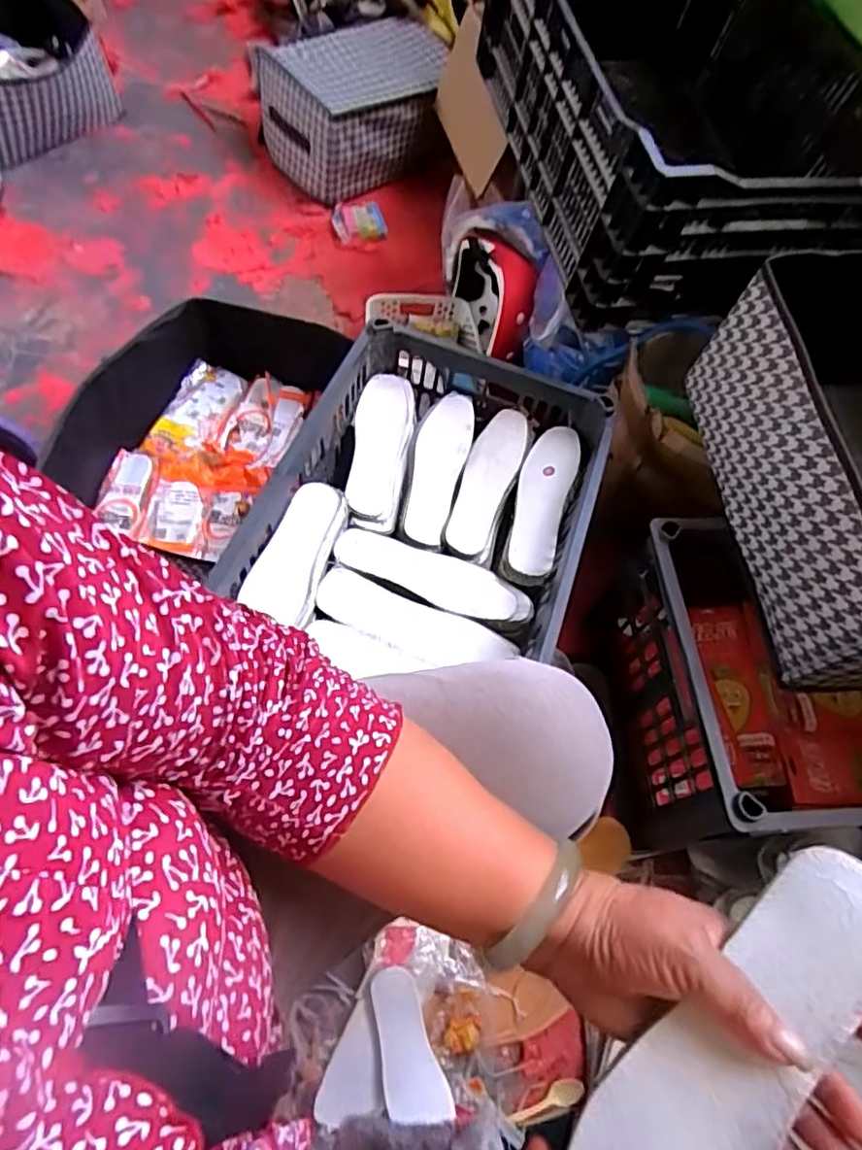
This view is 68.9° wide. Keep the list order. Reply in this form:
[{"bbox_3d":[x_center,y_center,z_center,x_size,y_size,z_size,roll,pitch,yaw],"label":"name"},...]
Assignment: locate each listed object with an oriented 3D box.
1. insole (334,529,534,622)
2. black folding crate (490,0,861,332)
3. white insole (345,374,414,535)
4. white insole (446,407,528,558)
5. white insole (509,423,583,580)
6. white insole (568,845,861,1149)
[{"bbox_3d":[0.004,0.000,0.744,0.234,0.018,0.073,19,62,7],"label":"insole"},{"bbox_3d":[0.350,-0.628,0.865,0.428,0.253,0.630,-11,63,-9],"label":"black folding crate"},{"bbox_3d":[-0.067,-0.164,0.813,0.071,0.022,0.233,6,62,0],"label":"white insole"},{"bbox_3d":[0.070,-0.123,0.808,0.065,0.029,0.213,20,62,7],"label":"white insole"},{"bbox_3d":[0.142,-0.100,0.791,0.064,0.022,0.225,16,62,5],"label":"white insole"},{"bbox_3d":[0.133,0.223,0.283,0.066,0.008,0.220,35,85,30],"label":"white insole"}]

